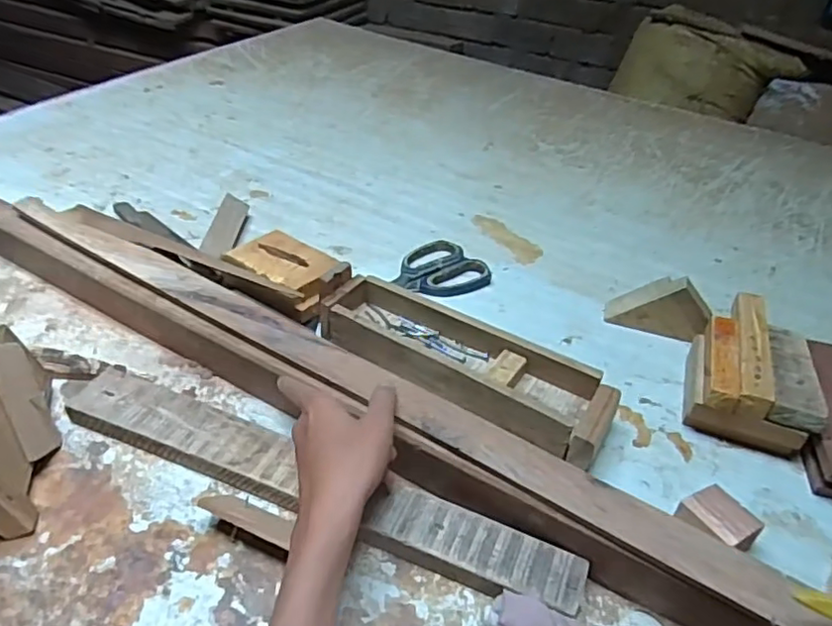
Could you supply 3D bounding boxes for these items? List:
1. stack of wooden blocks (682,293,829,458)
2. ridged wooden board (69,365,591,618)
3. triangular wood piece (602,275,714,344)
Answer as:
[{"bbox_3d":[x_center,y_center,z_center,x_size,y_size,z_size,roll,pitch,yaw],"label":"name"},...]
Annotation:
[{"bbox_3d":[0.295,0.051,0.553,0.089,0.061,0.149,15,39,12],"label":"stack of wooden blocks"},{"bbox_3d":[-0.081,0.122,0.448,0.400,0.022,0.052,17,40,15],"label":"ridged wooden board"},{"bbox_3d":[0.245,-0.008,0.622,0.094,0.059,0.037,25,42,23],"label":"triangular wood piece"}]

